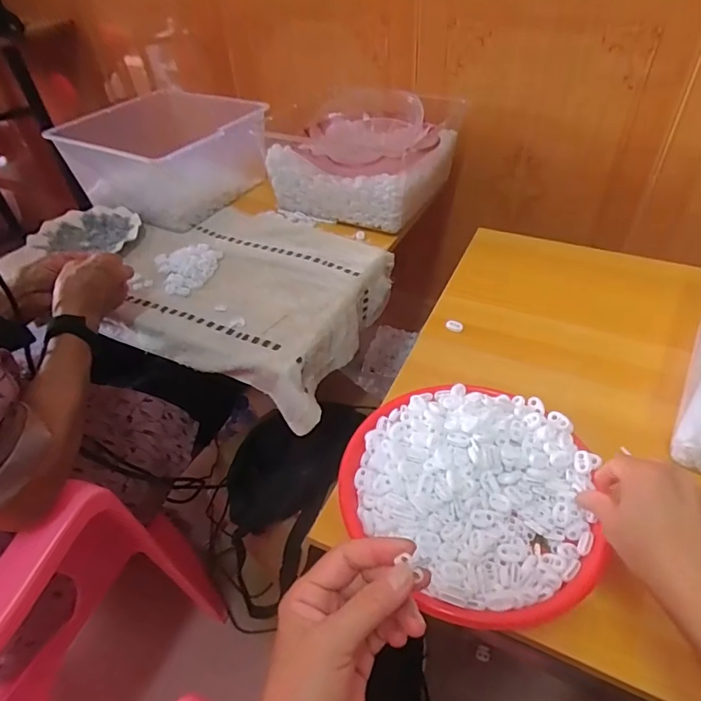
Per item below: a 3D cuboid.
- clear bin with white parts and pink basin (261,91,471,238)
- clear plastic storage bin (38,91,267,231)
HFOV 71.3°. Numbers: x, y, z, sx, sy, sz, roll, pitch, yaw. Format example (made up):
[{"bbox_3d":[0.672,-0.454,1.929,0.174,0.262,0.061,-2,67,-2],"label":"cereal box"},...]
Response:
[{"bbox_3d":[0.036,-0.343,0.866,0.255,0.124,0.289,17,49,22],"label":"clear bin with white parts and pink basin"},{"bbox_3d":[-0.316,-0.365,0.923,0.257,0.166,0.314,21,50,25],"label":"clear plastic storage bin"}]

